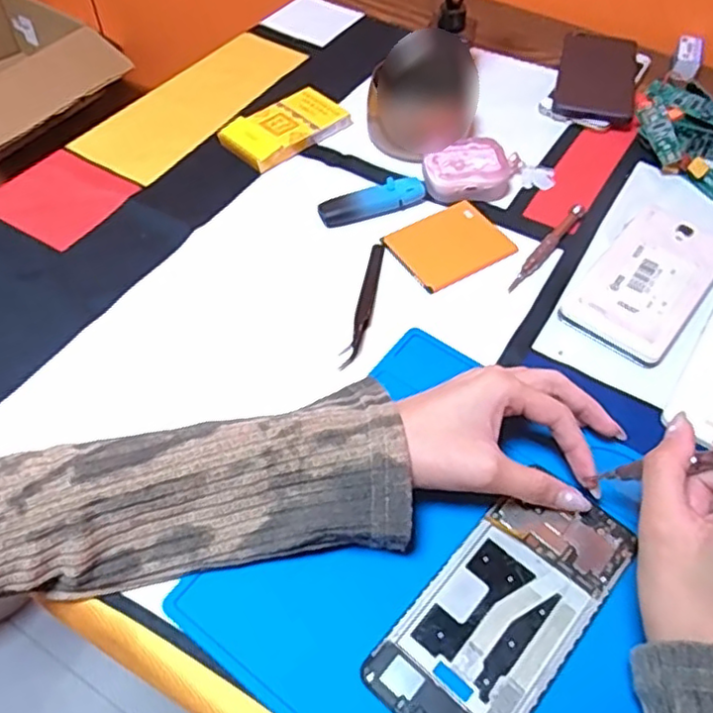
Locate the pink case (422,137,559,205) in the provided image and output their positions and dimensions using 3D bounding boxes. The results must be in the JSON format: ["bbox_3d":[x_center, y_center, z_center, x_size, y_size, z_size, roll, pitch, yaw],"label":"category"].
[{"bbox_3d":[0.105,-0.150,0.519,0.107,0.030,0.043,-15,54,-12],"label":"pink case"}]

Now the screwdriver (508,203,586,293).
[{"bbox_3d":[0.141,-0.081,0.480,0.010,0.009,0.102,32,58,21],"label":"screwdriver"}]

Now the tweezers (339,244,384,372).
[{"bbox_3d":[0.007,-0.038,0.447,0.012,0.013,0.120,11,53,7],"label":"tweezers"}]

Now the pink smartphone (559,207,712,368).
[{"bbox_3d":[0.209,-0.057,0.462,0.072,0.010,0.148,33,59,22],"label":"pink smartphone"}]

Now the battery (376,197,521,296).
[{"bbox_3d":[0.068,-0.083,0.481,0.081,0.004,0.064,-26,57,-19],"label":"battery"}]

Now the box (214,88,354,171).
[{"bbox_3d":[-0.060,-0.193,0.557,0.106,0.016,0.059,-35,60,-24],"label":"box"}]

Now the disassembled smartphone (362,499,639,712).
[{"bbox_3d":[0.076,0.125,0.328,0.147,0.005,0.072,-37,61,-25],"label":"disassembled smartphone"}]

